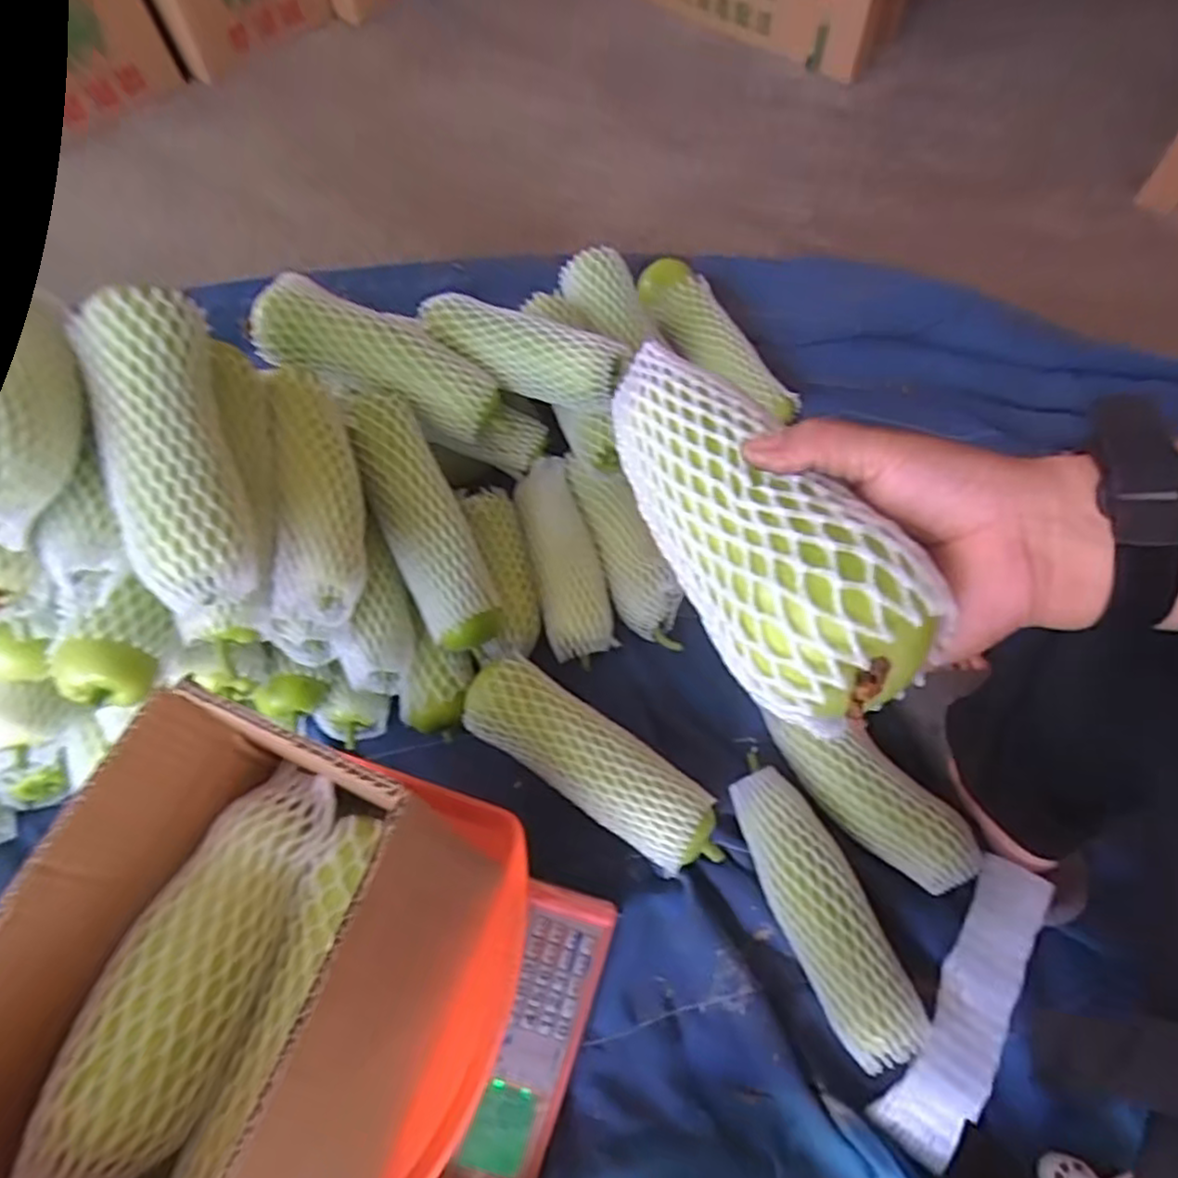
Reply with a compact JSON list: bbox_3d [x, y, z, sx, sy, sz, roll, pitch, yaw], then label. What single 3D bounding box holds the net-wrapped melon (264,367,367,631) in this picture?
[{"bbox_3d":[-0.223,-0.084,0.591,0.071,0.061,0.226,-9,60,-4],"label":"net-wrapped melon"}]

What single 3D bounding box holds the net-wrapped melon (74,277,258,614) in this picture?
[{"bbox_3d":[-0.291,-0.098,0.503,0.076,0.072,0.222,-17,83,-8],"label":"net-wrapped melon"}]

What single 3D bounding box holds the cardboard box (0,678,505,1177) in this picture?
[{"bbox_3d":[-0.187,0.222,0.384,0.169,0.206,0.260,17,61,11],"label":"cardboard box"}]

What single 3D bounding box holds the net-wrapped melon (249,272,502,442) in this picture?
[{"bbox_3d":[-0.190,-0.220,0.673,0.222,0.057,0.075,22,61,-9],"label":"net-wrapped melon"}]

